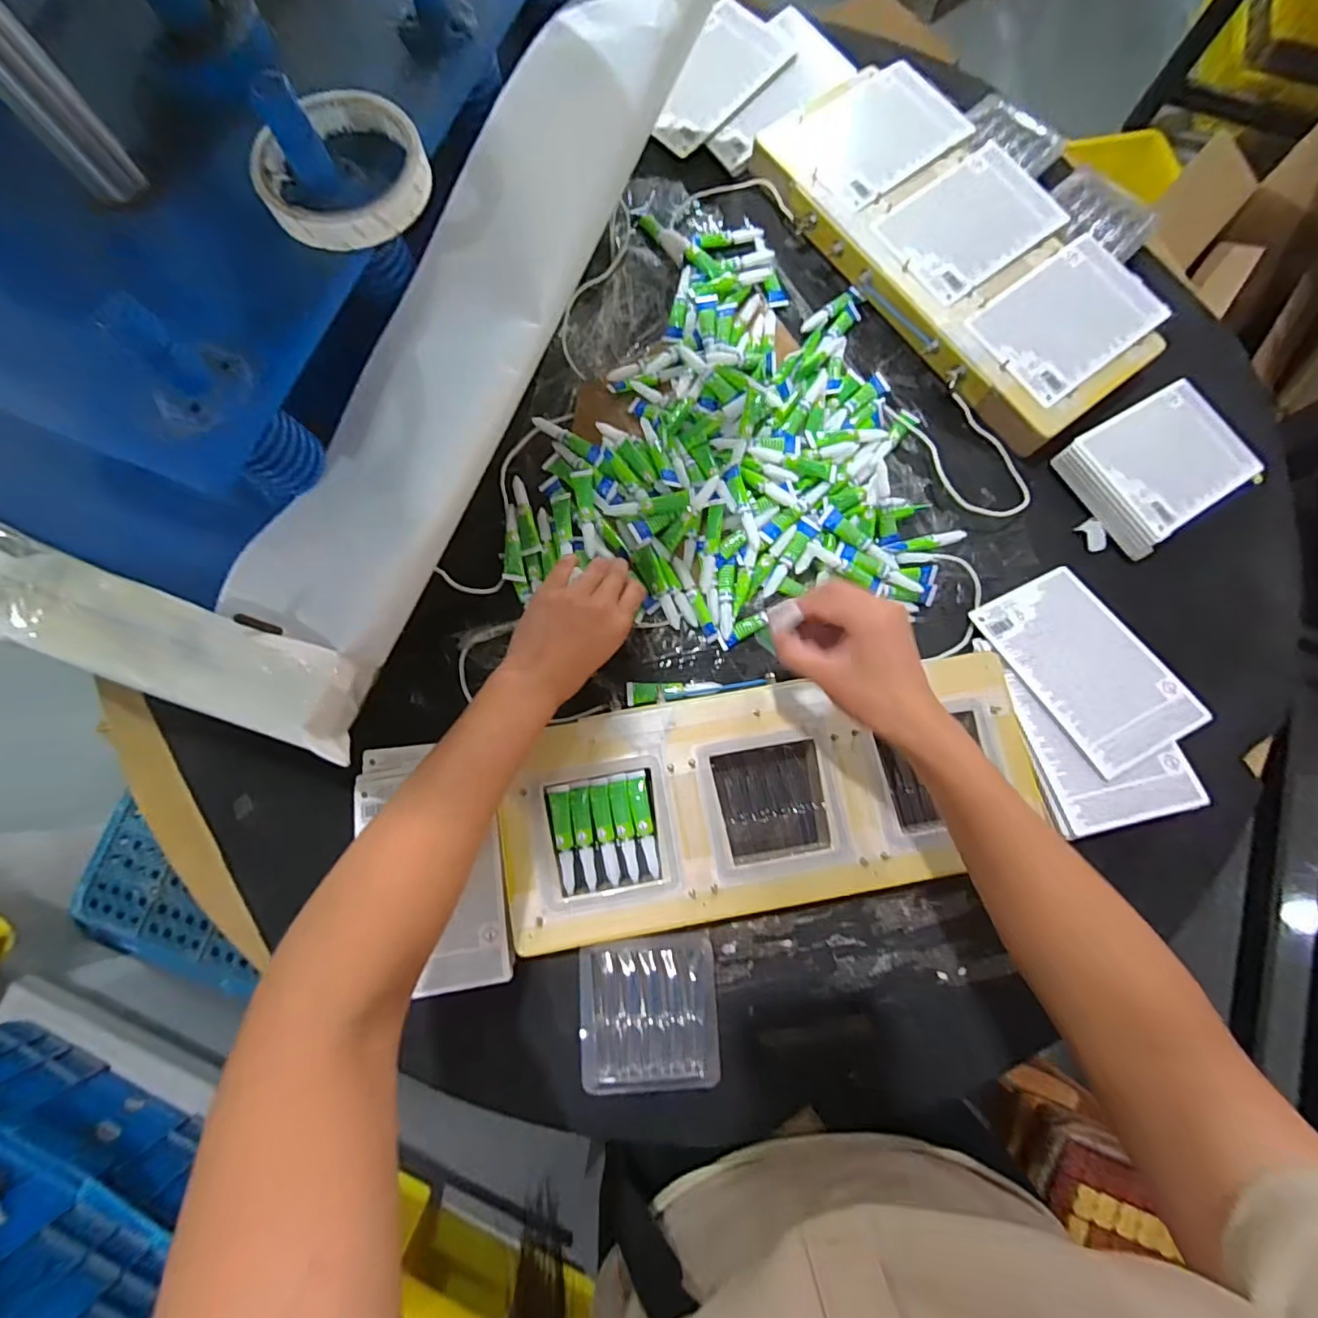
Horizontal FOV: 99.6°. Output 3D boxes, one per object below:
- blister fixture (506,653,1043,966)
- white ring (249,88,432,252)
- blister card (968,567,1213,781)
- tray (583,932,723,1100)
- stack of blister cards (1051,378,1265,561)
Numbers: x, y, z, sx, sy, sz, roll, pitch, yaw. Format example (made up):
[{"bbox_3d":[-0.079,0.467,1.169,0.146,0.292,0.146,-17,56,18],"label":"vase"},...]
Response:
[{"bbox_3d":[0.091,0.111,0.451,0.420,0.022,0.170,-9,79,-3],"label":"blister fixture"},{"bbox_3d":[-0.176,-0.272,0.308,0.087,0.016,0.090,0,78,-1],"label":"white ring"},{"bbox_3d":[0.368,0.004,0.482,0.110,0.006,0.167,-24,68,-9],"label":"blister card"},{"bbox_3d":[-0.008,0.276,0.437,0.103,0.029,0.106,-4,79,-2],"label":"tray"},{"bbox_3d":[0.477,-0.187,0.525,0.165,0.034,0.119,-33,81,-7],"label":"stack of blister cards"}]

